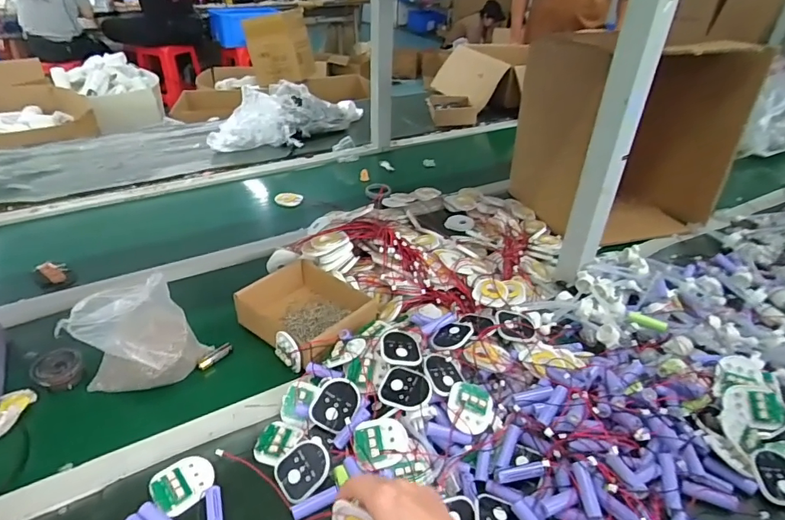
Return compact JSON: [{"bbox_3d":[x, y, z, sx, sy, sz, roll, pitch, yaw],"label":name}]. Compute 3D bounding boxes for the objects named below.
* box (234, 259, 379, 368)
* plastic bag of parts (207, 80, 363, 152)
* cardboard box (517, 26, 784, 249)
[{"bbox_3d":[-0.120,0.075,0.691,0.176,0.051,0.154,24,40,28],"label":"box"},{"bbox_3d":[-0.301,-0.417,1.342,0.212,0.117,0.426,28,42,32],"label":"plastic bag of parts"},{"bbox_3d":[0.457,-0.247,0.906,0.320,0.323,0.260,0,35,-4],"label":"cardboard box"}]

